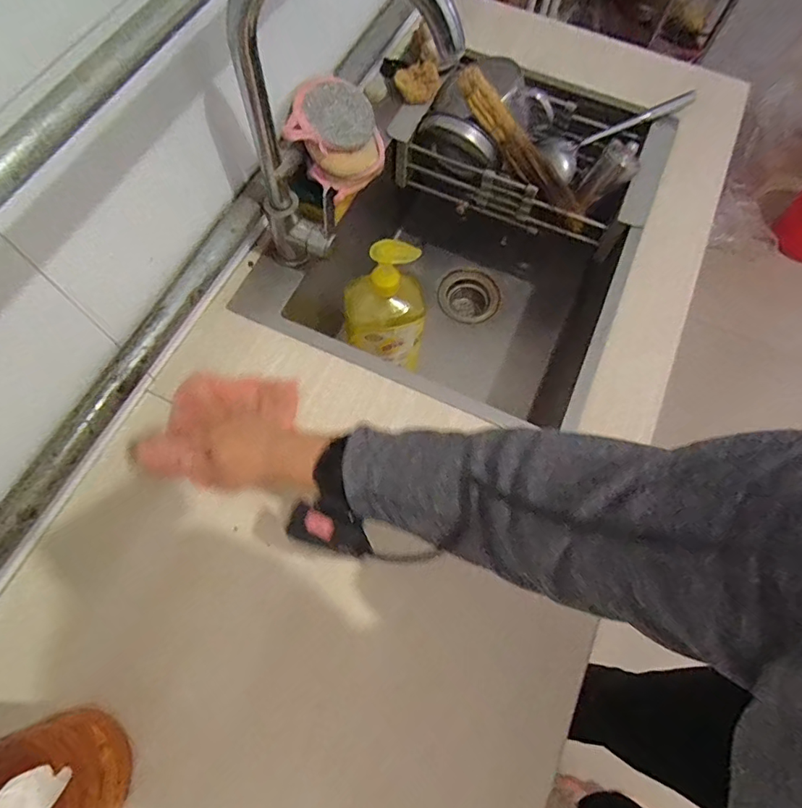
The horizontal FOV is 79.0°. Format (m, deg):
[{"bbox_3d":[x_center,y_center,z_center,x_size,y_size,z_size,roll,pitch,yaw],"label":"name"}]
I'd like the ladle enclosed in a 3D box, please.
[{"bbox_3d":[0.332,-0.415,0.745,0.249,0.058,0.057,-27,73,1],"label":"ladle"}]

